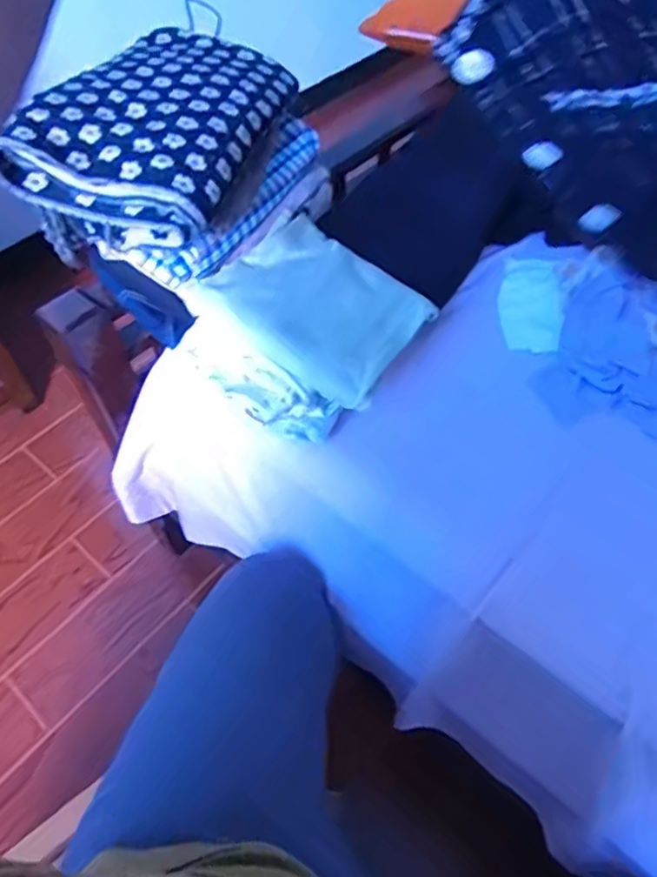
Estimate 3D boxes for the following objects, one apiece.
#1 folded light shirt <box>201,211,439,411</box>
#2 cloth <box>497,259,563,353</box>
[{"bbox_3d":[-0.005,-0.145,0.652,0.197,0.027,0.184,36,57,6],"label":"folded light shirt"},{"bbox_3d":[0.262,-0.179,0.775,0.077,0.014,0.162,8,52,7],"label":"cloth"}]

